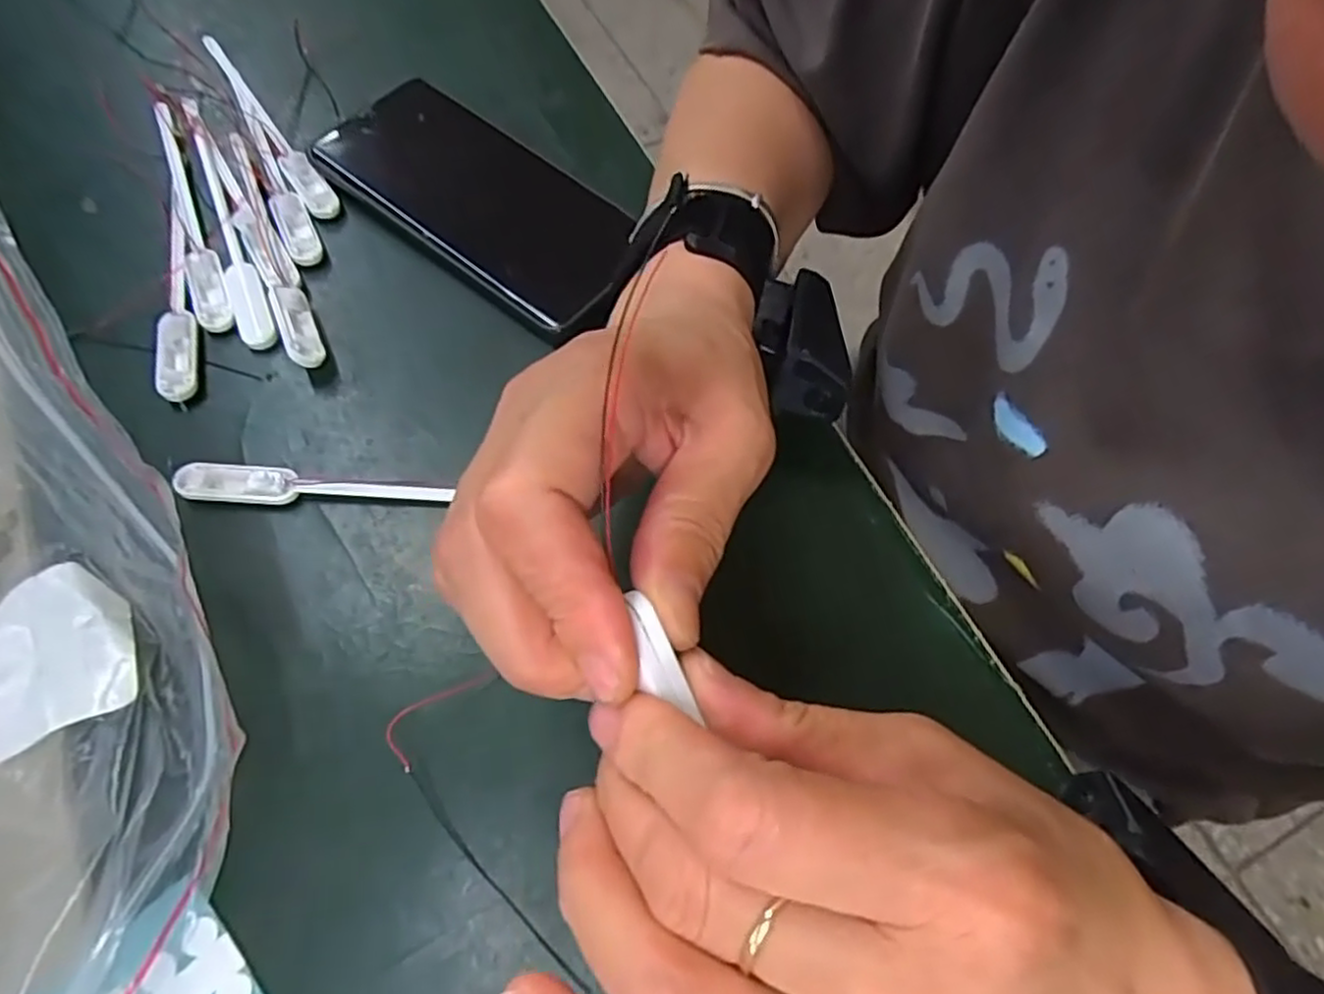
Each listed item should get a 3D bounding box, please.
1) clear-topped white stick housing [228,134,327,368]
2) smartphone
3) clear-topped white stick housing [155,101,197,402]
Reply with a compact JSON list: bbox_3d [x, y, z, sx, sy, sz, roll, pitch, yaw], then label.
[{"bbox_3d":[-0.175,-0.115,0.318,0.013,0.010,0.143,-22,68,-13],"label":"clear-topped white stick housing"},{"bbox_3d":[-0.086,-0.141,0.335,0.166,0.010,0.075,37,68,13],"label":"smartphone"},{"bbox_3d":[-0.225,-0.116,0.324,0.016,0.009,0.172,-16,66,-11],"label":"clear-topped white stick housing"}]

